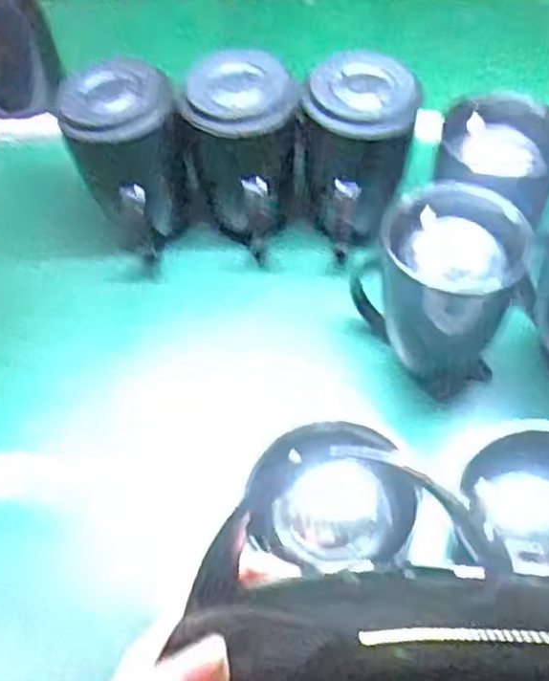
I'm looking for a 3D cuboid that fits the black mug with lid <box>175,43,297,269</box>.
[{"bbox_3d":[-0.030,-0.206,0.848,0.110,0.178,0.106,34,63,23],"label":"black mug with lid"}]

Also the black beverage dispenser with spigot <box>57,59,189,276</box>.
[{"bbox_3d":[-0.150,-0.193,0.836,0.101,0.192,0.115,21,59,16],"label":"black beverage dispenser with spigot"}]

